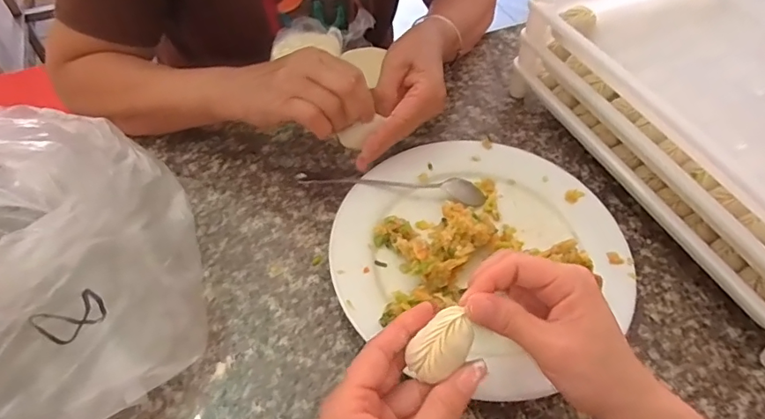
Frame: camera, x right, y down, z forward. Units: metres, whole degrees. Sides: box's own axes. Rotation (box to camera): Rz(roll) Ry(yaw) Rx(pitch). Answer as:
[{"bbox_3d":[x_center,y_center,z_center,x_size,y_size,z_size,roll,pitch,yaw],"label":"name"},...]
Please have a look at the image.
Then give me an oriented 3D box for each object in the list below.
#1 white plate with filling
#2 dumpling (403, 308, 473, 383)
[{"bbox_3d":[0.085,0.027,0.430,0.253,0.042,0.231,1,51,-1],"label":"white plate with filling"},{"bbox_3d":[0.034,0.075,0.275,0.027,0.017,0.040,37,59,25],"label":"dumpling"}]

